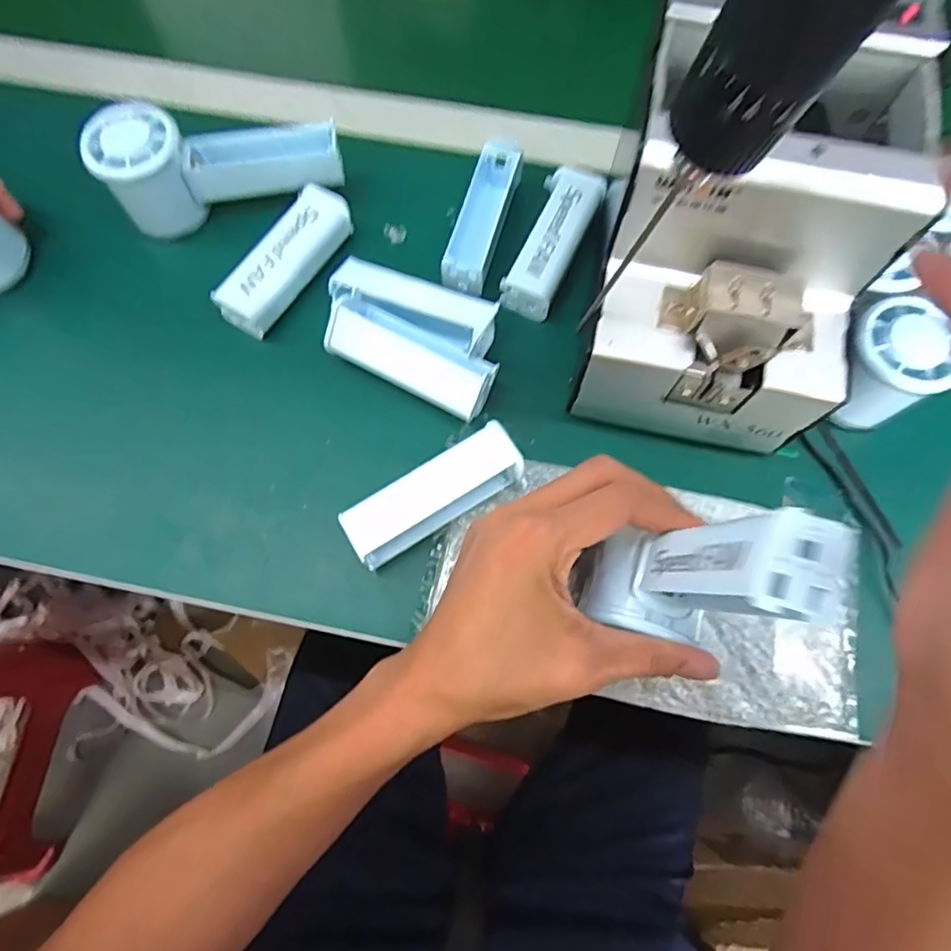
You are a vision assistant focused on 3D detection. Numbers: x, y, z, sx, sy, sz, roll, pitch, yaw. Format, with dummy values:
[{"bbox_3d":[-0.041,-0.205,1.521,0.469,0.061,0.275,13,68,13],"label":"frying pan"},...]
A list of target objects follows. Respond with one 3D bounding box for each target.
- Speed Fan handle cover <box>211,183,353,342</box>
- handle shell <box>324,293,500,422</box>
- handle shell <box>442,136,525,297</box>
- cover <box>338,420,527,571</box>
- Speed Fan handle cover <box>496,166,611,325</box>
[{"bbox_3d":[-0.122,-0.138,0.377,0.033,0.031,0.104,33,74,11],"label":"Speed Fan handle cover"},{"bbox_3d":[-0.039,-0.070,0.351,0.101,0.035,0.034,26,73,9],"label":"handle shell"},{"bbox_3d":[0.005,-0.170,0.385,0.025,0.027,0.106,16,72,6],"label":"handle shell"},{"bbox_3d":[-0.023,0.013,0.326,0.100,0.032,0.033,-31,74,-10],"label":"cover"},{"bbox_3d":[0.052,-0.153,0.384,0.037,0.027,0.105,21,72,7],"label":"Speed Fan handle cover"}]

